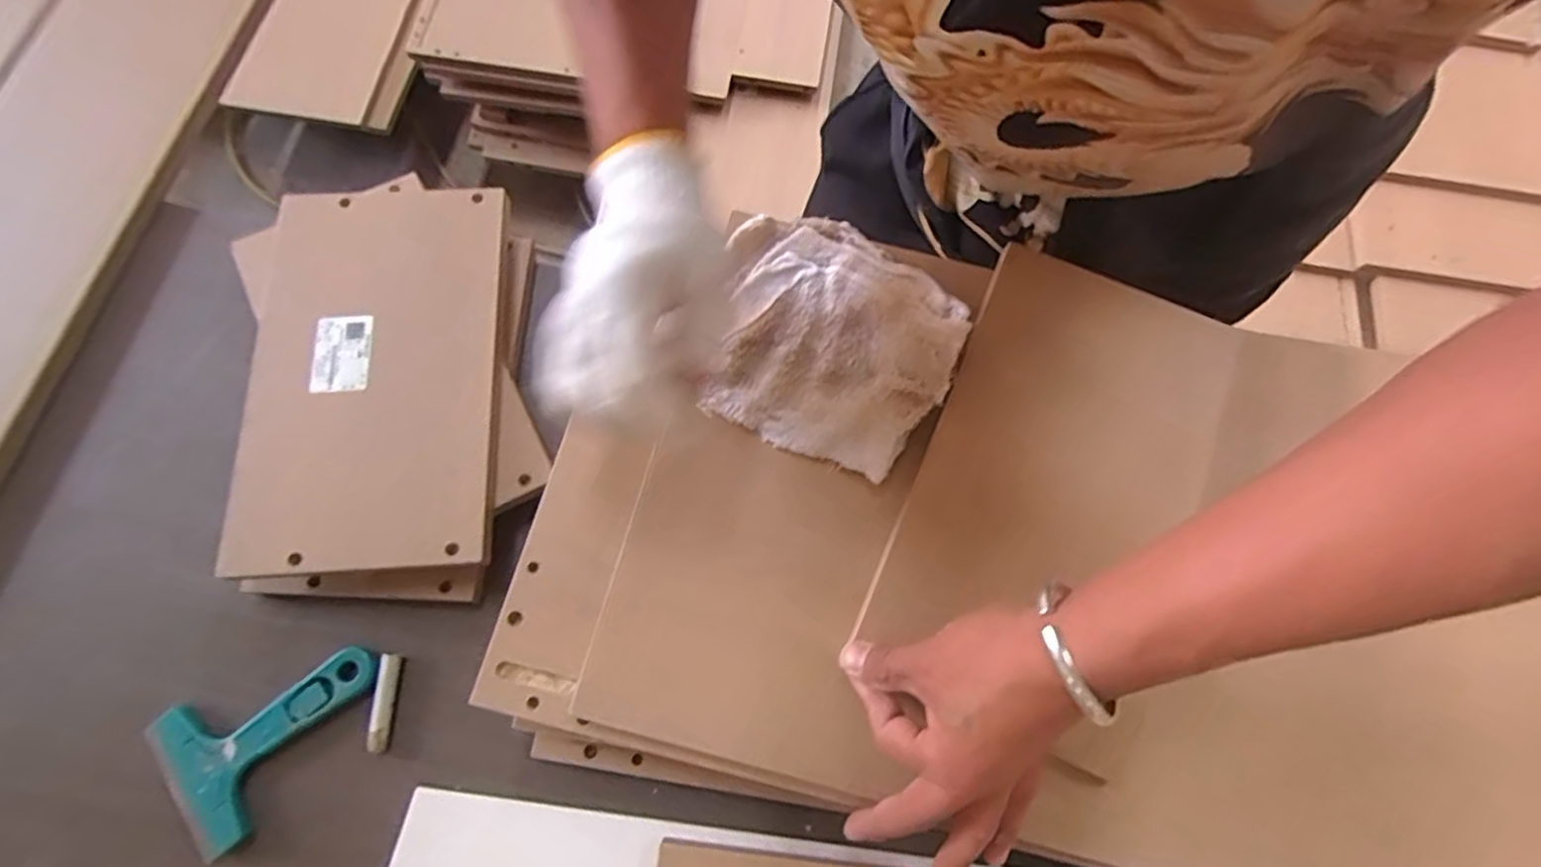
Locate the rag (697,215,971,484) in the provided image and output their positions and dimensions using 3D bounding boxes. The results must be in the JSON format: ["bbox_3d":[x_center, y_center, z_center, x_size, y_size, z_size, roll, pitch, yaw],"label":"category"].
[{"bbox_3d":[0.035,-0.070,0.433,0.159,0.050,0.155,21,75,5],"label":"rag"}]

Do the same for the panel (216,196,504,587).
[{"bbox_3d":[-0.291,-0.052,0.513,0.174,0.014,0.300,-1,72,-7],"label":"panel"}]

